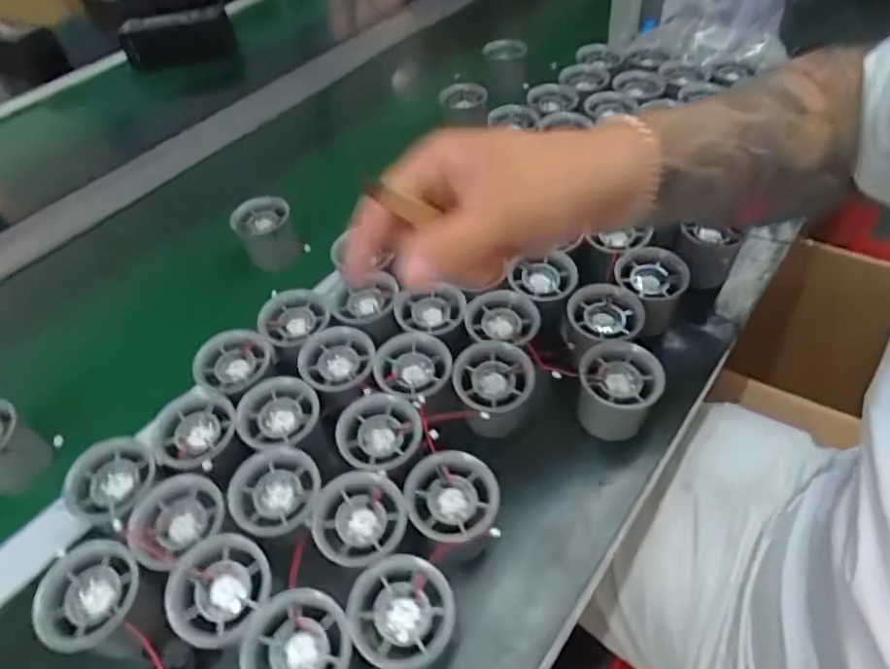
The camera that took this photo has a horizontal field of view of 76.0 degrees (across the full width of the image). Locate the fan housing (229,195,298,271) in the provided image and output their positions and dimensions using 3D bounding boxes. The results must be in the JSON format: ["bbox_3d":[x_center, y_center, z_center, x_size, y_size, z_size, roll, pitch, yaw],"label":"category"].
[{"bbox_3d":[-0.180,-0.102,0.578,0.054,0.057,0.054,-3,49,4],"label":"fan housing"}]

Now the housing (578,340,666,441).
[{"bbox_3d":[0.126,0.042,0.418,0.054,0.056,0.050,-3,49,4],"label":"housing"}]

